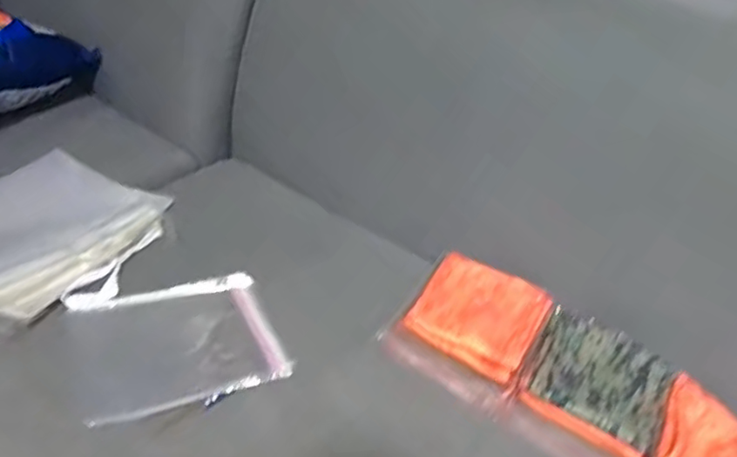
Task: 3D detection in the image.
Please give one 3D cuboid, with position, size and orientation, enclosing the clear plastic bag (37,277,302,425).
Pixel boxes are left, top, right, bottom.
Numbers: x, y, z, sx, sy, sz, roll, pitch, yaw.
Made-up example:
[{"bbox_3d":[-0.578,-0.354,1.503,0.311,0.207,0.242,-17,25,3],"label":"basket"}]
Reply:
[{"bbox_3d":[-0.190,0.105,0.553,0.188,0.024,0.157,-12,38,-23],"label":"clear plastic bag"}]

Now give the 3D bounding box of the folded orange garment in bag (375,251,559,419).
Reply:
[{"bbox_3d":[0.112,0.100,0.615,0.137,0.019,0.166,29,39,22],"label":"folded orange garment in bag"}]

